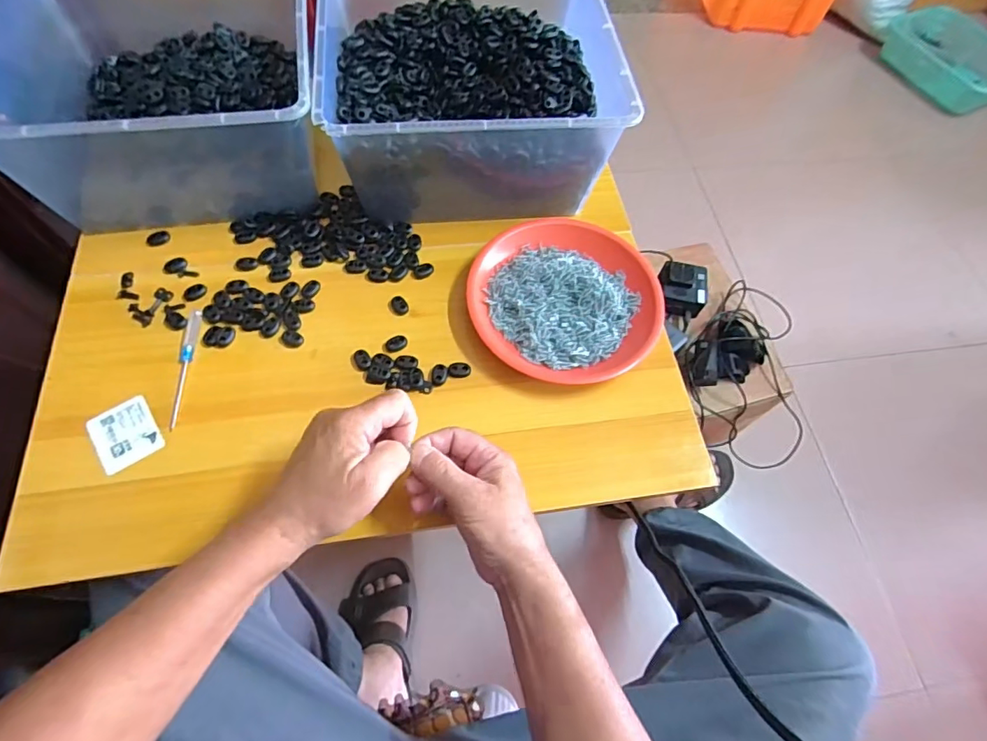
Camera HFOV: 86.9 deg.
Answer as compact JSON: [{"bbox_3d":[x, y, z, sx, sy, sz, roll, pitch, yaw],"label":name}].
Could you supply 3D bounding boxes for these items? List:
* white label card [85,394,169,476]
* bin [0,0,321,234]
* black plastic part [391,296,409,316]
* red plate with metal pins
[{"bbox_3d":[-0.322,0.057,0.460,0.053,0.004,0.066,-30,72,-20],"label":"white label card"},{"bbox_3d":[-0.332,-0.303,0.561,0.292,0.156,0.300,-9,61,-5],"label":"bin"},{"bbox_3d":[-0.096,-0.067,0.531,0.016,0.004,0.022,-14,62,-8],"label":"black plastic part"},{"bbox_3d":[0.072,-0.071,0.533,0.192,0.039,0.173,31,65,15],"label":"red plate with metal pins"}]

